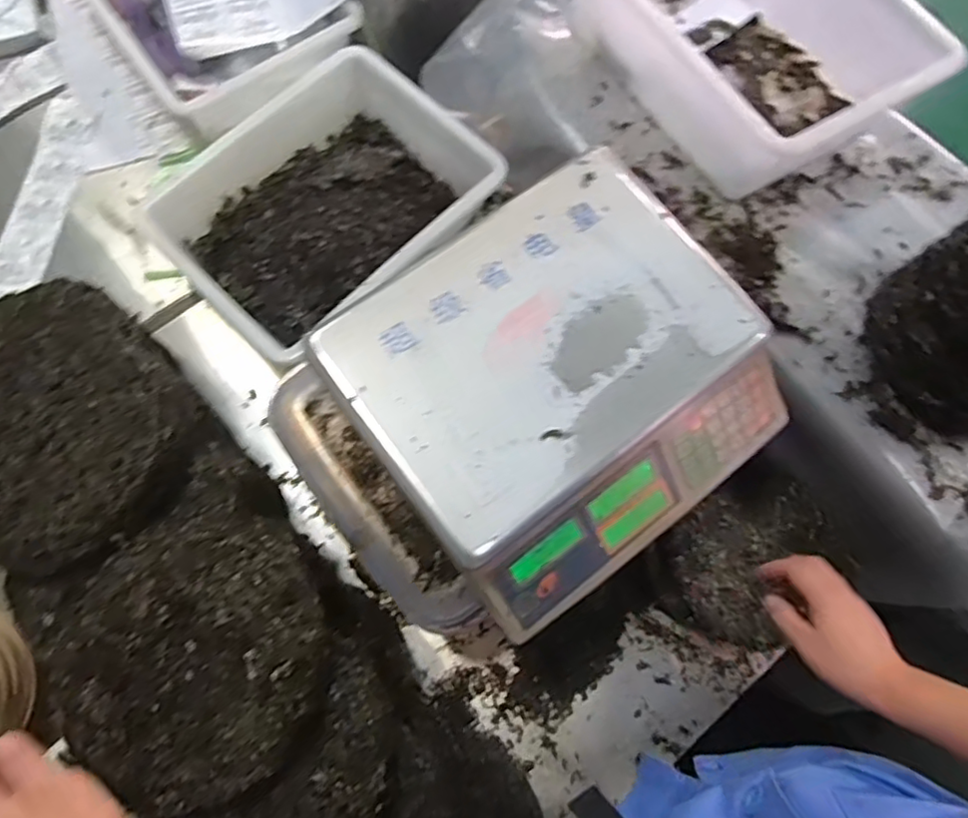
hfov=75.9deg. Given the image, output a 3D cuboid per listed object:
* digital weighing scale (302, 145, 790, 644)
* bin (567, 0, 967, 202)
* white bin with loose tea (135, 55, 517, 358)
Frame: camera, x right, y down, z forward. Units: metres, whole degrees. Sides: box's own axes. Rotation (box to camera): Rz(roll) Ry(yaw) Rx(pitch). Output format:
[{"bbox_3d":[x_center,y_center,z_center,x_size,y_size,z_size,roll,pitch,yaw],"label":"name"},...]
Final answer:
[{"bbox_3d":[0.068,-0.018,0.555,0.324,0.118,0.297,-36,77,-11],"label":"digital weighing scale"},{"bbox_3d":[0.275,-0.423,0.677,0.269,0.120,0.350,-32,77,-10],"label":"bin"},{"bbox_3d":[-0.202,-0.255,0.766,0.285,0.096,0.359,43,77,10],"label":"white bin with loose tea"}]

